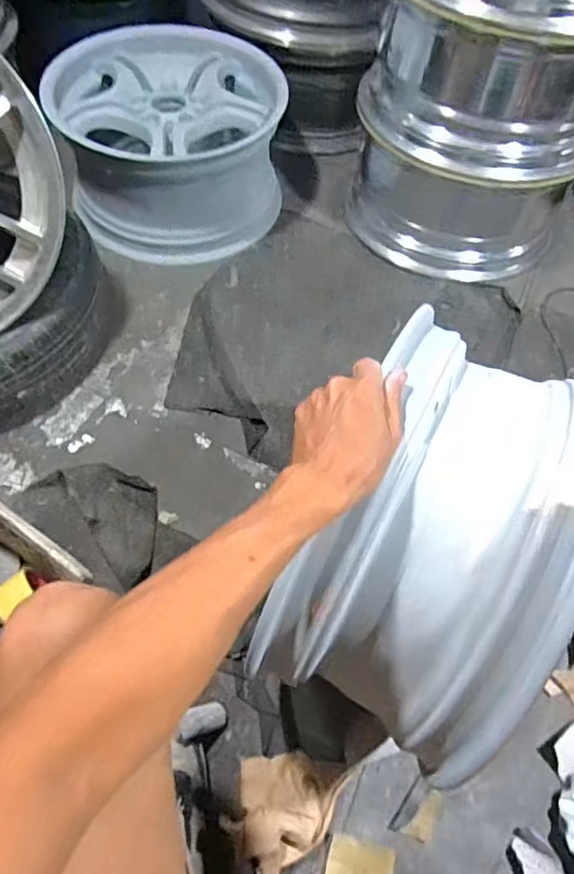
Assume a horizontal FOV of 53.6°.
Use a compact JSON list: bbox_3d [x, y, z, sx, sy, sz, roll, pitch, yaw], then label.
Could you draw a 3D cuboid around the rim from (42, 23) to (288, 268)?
[{"bbox_3d":[-0.248,-0.631,1.231,0.459,0.247,0.452,-5,60,-7],"label":"rim"}]

